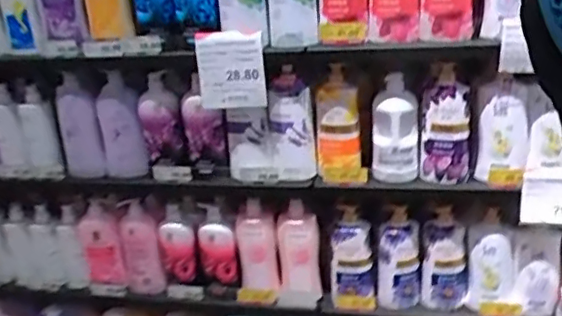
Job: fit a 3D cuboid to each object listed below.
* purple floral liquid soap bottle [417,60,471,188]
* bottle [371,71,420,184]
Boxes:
[{"bbox_3d":[0.346,-0.074,1.267,0.101,0.252,0.087,1,21,16],"label":"purple floral liquid soap bottle"},{"bbox_3d":[0.246,-0.063,1.282,0.097,0.235,0.040,1,21,15],"label":"bottle"}]

